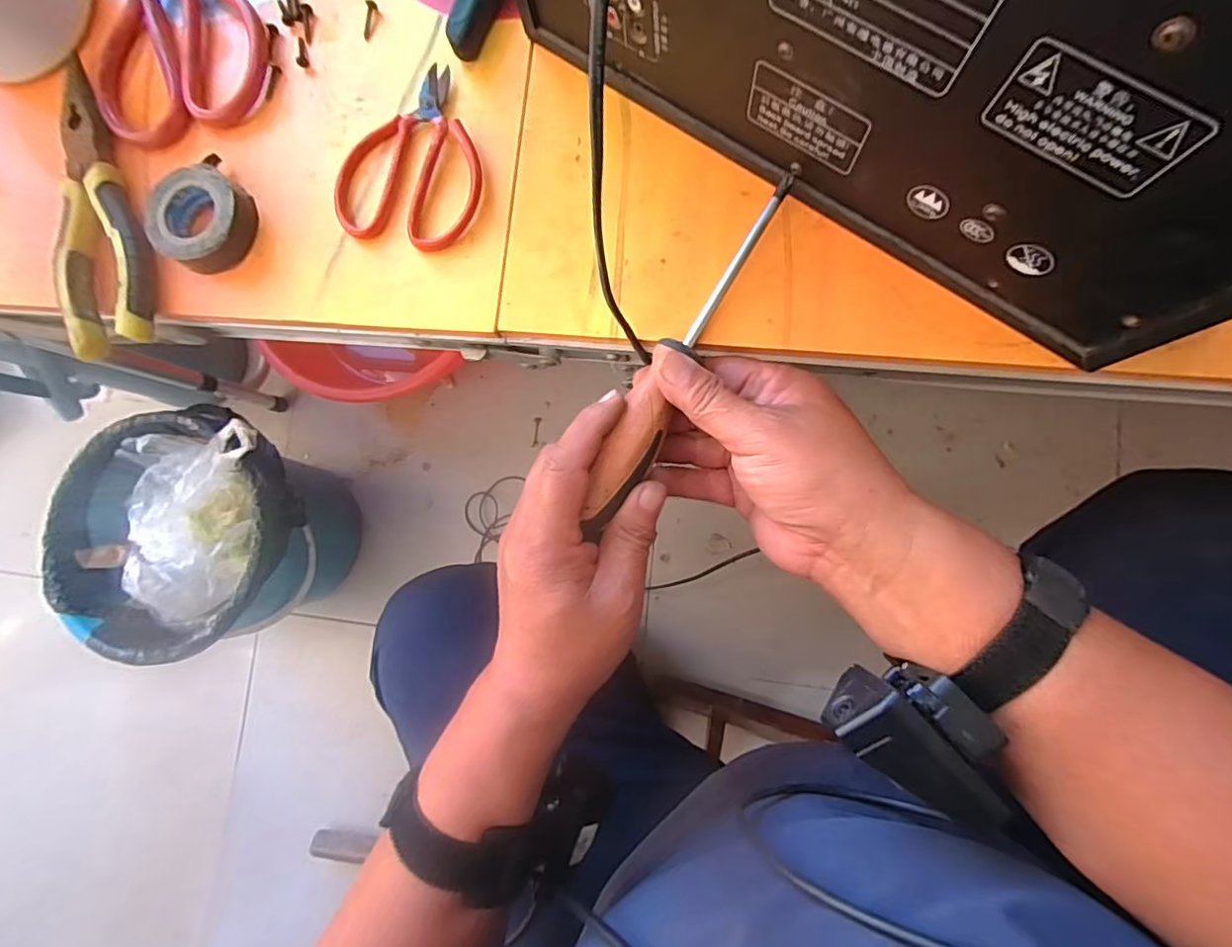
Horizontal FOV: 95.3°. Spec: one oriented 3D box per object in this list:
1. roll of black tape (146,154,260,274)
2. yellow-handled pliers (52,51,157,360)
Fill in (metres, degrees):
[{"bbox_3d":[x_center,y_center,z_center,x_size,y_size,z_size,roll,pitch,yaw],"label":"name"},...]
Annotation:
[{"bbox_3d":[-0.232,-0.145,0.314,0.052,0.025,0.054,-1,85,6],"label":"roll of black tape"},{"bbox_3d":[-0.299,-0.153,0.325,0.048,0.018,0.171,-14,84,5],"label":"yellow-handled pliers"}]

